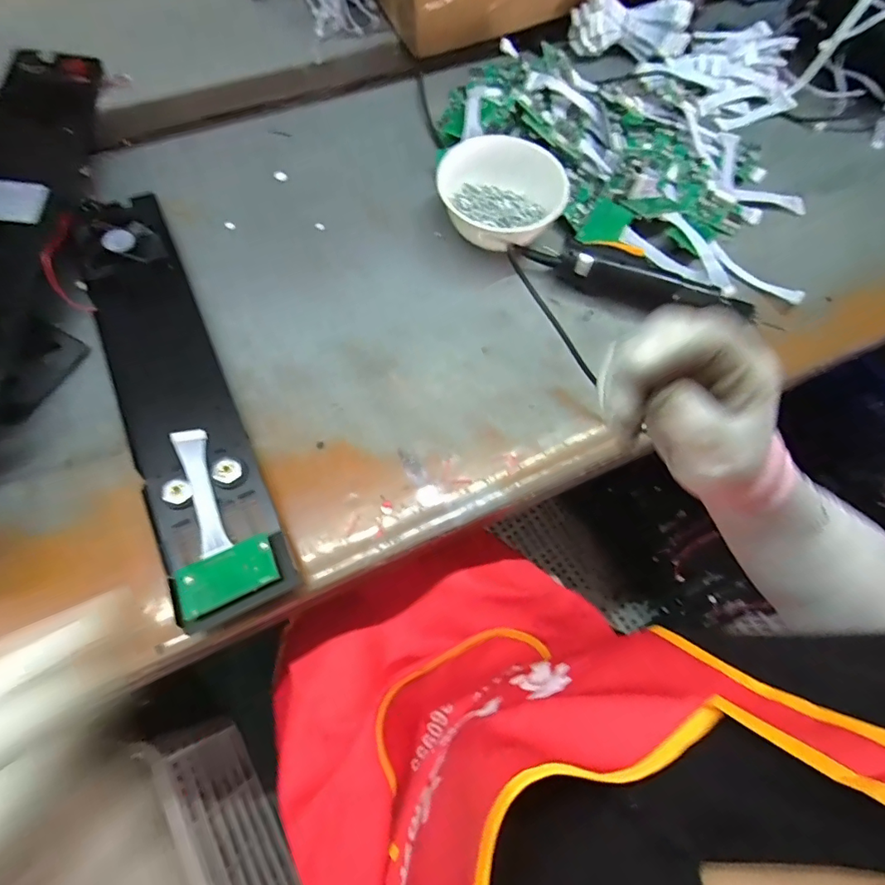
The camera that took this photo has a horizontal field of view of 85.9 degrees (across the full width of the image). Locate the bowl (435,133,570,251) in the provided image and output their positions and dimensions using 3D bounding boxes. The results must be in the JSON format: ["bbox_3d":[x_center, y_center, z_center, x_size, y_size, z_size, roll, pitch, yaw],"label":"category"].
[{"bbox_3d":[0.065,-0.283,0.539,0.125,0.070,0.128,1,69,-4],"label":"bowl"}]

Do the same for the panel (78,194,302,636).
[{"bbox_3d":[-0.262,-0.057,0.460,0.096,0.032,0.459,-25,71,-11],"label":"panel"}]

